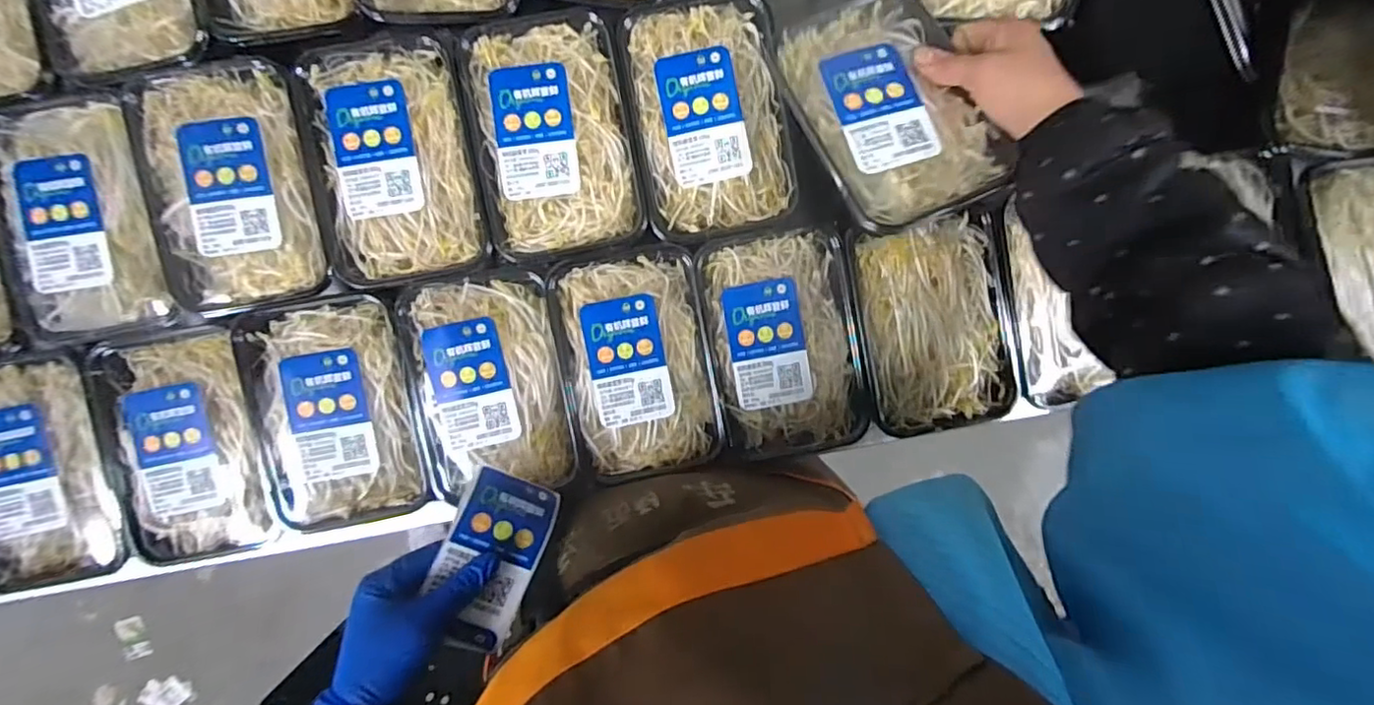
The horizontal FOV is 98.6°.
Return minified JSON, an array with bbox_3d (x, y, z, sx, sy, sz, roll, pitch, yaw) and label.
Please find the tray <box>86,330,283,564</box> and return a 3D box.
[{"bbox_3d":[-0.406,0.076,0.491,0.120,0.040,0.187,-10,93,-1],"label":"tray"}]

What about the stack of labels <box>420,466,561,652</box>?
[{"bbox_3d":[-0.137,0.142,0.412,0.065,0.015,0.112,29,67,-22],"label":"stack of labels"}]

